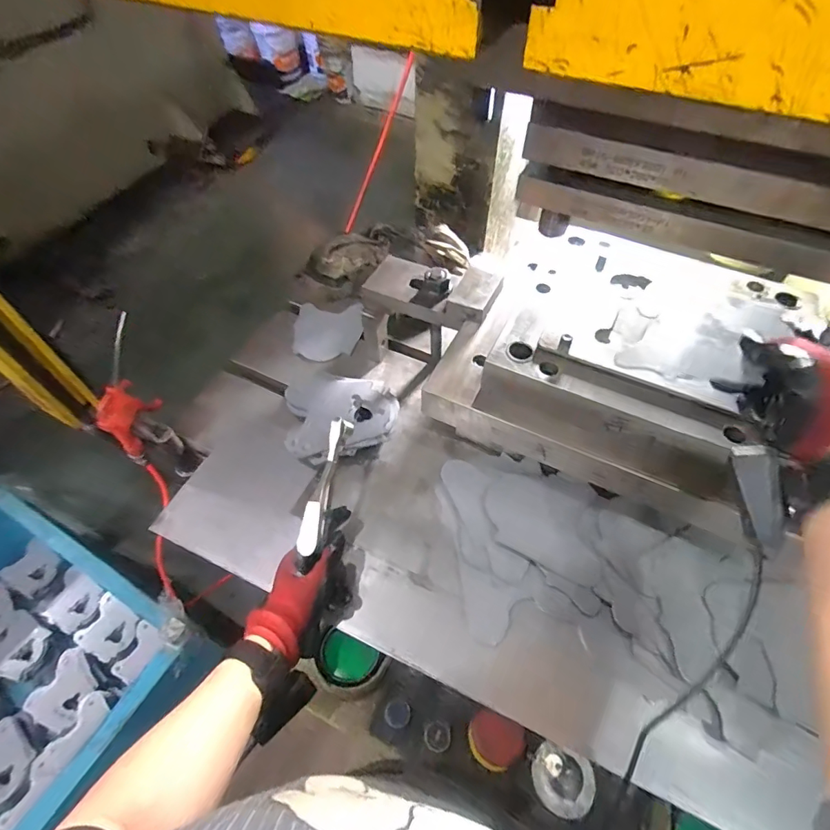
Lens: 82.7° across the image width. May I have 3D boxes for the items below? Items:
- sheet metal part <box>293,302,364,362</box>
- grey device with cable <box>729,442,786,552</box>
[{"bbox_3d":[-0.148,-0.145,0.797,0.115,0.028,0.110,6,55,5],"label":"sheet metal part"},{"bbox_3d":[0.262,0.062,0.358,0.027,0.016,0.076,-10,71,36],"label":"grey device with cable"}]

